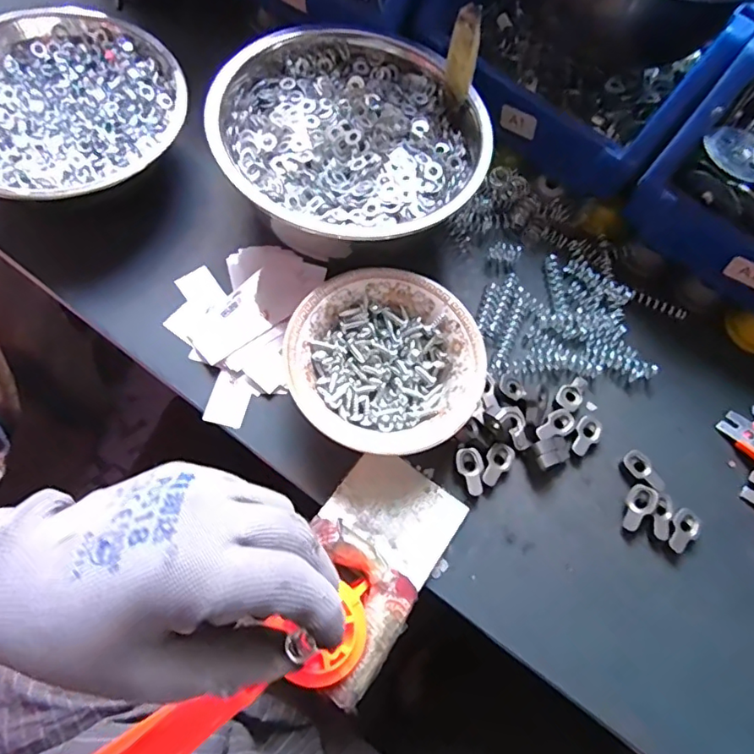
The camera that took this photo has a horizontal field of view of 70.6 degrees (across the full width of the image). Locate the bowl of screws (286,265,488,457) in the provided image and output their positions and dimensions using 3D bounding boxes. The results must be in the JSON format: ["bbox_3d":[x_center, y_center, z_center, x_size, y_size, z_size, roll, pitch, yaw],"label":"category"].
[{"bbox_3d":[0.006,-0.006,0.347,0.115,0.050,0.119,2,67,-5],"label":"bowl of screws"}]

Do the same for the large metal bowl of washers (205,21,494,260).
[{"bbox_3d":[-0.020,-0.168,0.388,0.176,0.073,0.187,2,67,-5],"label":"large metal bowl of washers"}]

